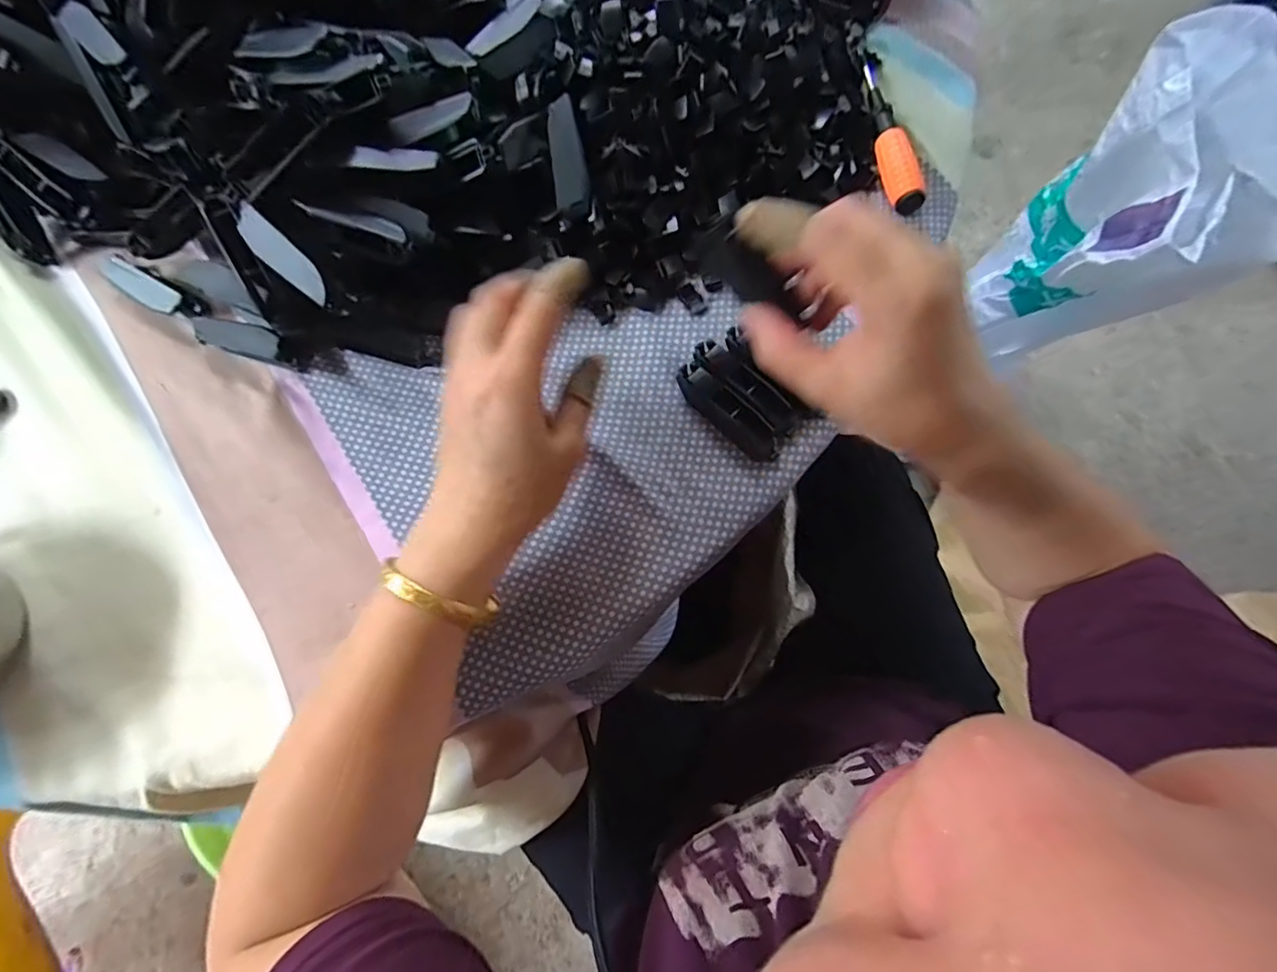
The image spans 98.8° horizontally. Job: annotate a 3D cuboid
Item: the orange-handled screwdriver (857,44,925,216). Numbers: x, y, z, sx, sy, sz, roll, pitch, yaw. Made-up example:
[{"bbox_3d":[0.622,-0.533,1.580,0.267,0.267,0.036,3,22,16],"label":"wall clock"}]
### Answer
[{"bbox_3d":[0.169,-0.246,0.368,0.021,0.016,0.139,-1,74,1],"label":"orange-handled screwdriver"}]

